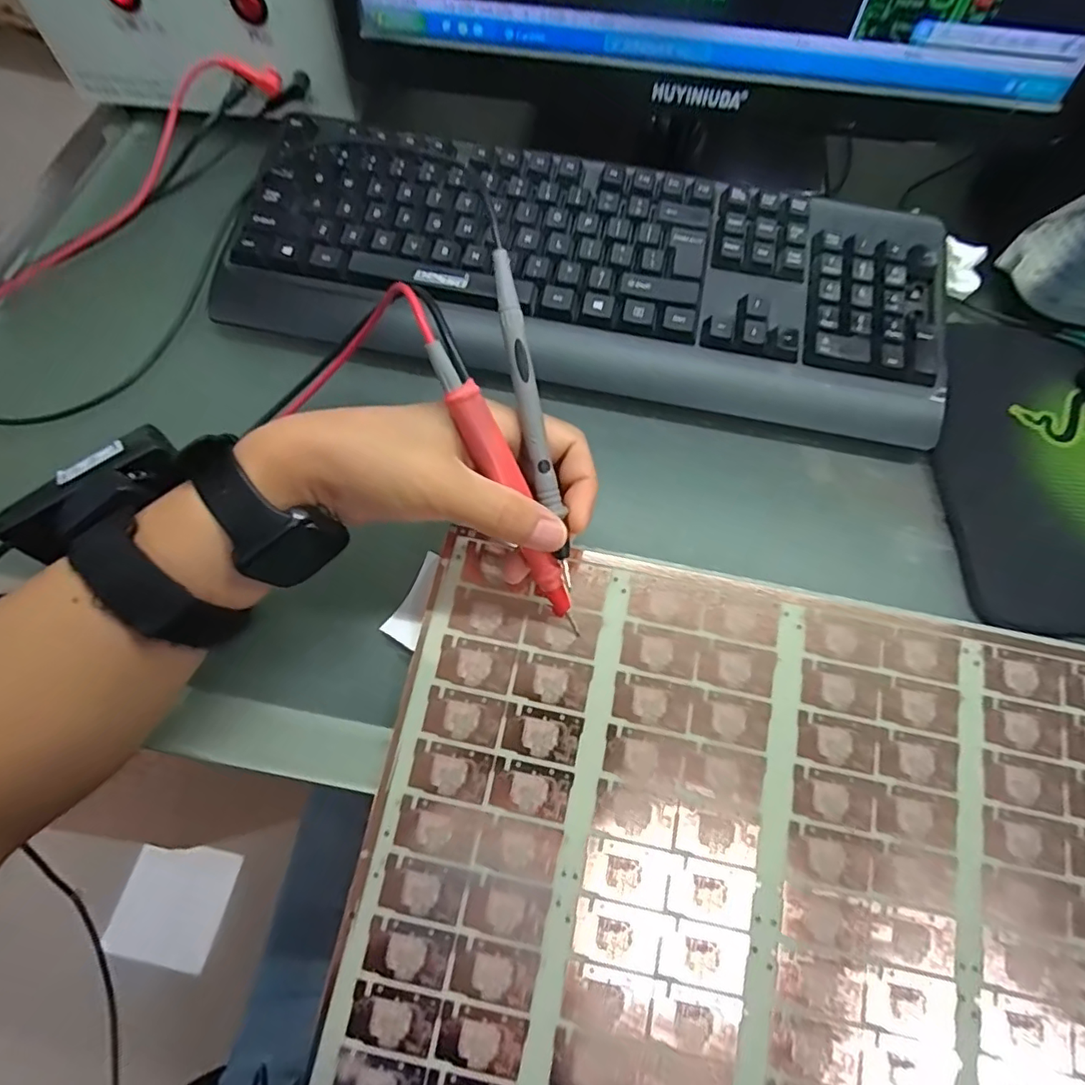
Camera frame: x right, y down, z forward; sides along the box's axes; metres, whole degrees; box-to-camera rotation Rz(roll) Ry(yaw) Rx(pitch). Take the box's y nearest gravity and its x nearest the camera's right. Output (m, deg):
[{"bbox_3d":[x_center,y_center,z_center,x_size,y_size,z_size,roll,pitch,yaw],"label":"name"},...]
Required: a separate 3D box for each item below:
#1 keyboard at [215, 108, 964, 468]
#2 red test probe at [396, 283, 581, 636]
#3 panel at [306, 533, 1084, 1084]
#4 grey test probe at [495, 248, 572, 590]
[{"bbox_3d":[0.026,-0.168,0.355,0.427,0.030,0.163,11,73,3],"label":"keyboard"},{"bbox_3d":[-0.017,-0.030,0.244,0.016,0.015,0.164,-28,110,-9],"label":"red test probe"},{"bbox_3d":[0.173,0.181,0.236,0.493,0.006,0.289,11,76,2],"label":"panel"},{"bbox_3d":[-0.004,-0.049,0.241,0.011,0.008,0.142,-13,102,-5],"label":"grey test probe"}]

